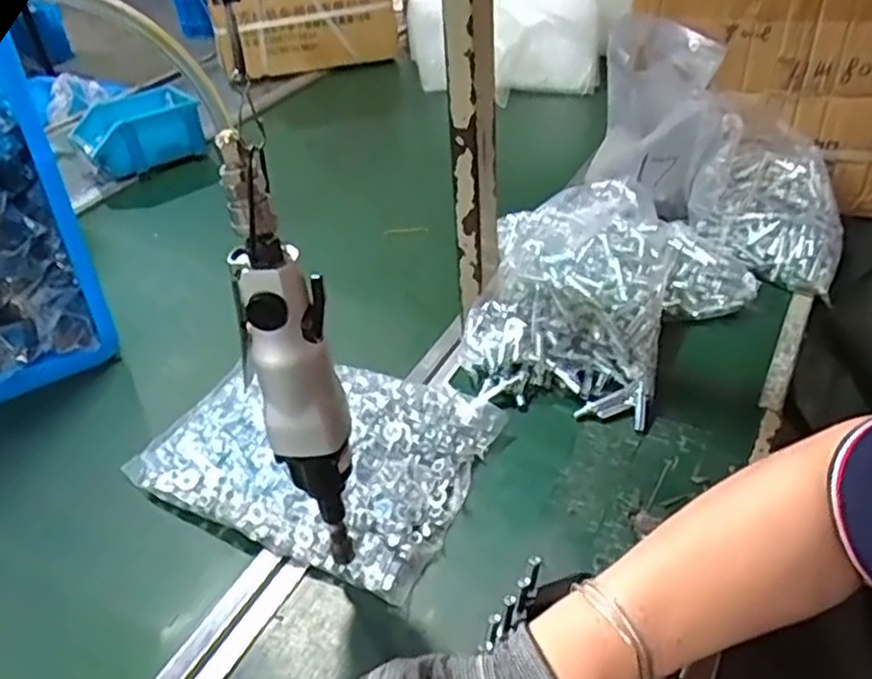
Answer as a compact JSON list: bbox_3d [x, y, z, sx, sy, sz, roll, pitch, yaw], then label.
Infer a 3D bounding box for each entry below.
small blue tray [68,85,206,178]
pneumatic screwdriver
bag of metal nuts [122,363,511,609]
[{"bbox_3d":[-0.457,-0.316,1.144,0.171,0.090,0.139,-29,44,-28],"label":"small blue tray"},{"bbox_3d":[-0.082,0.026,0.442,0.046,0.286,0.044,-13,39,-10],"label":"pneumatic screwdriver"},{"bbox_3d":[-0.102,0.087,0.629,0.268,0.046,0.195,14,42,23],"label":"bag of metal nuts"}]

